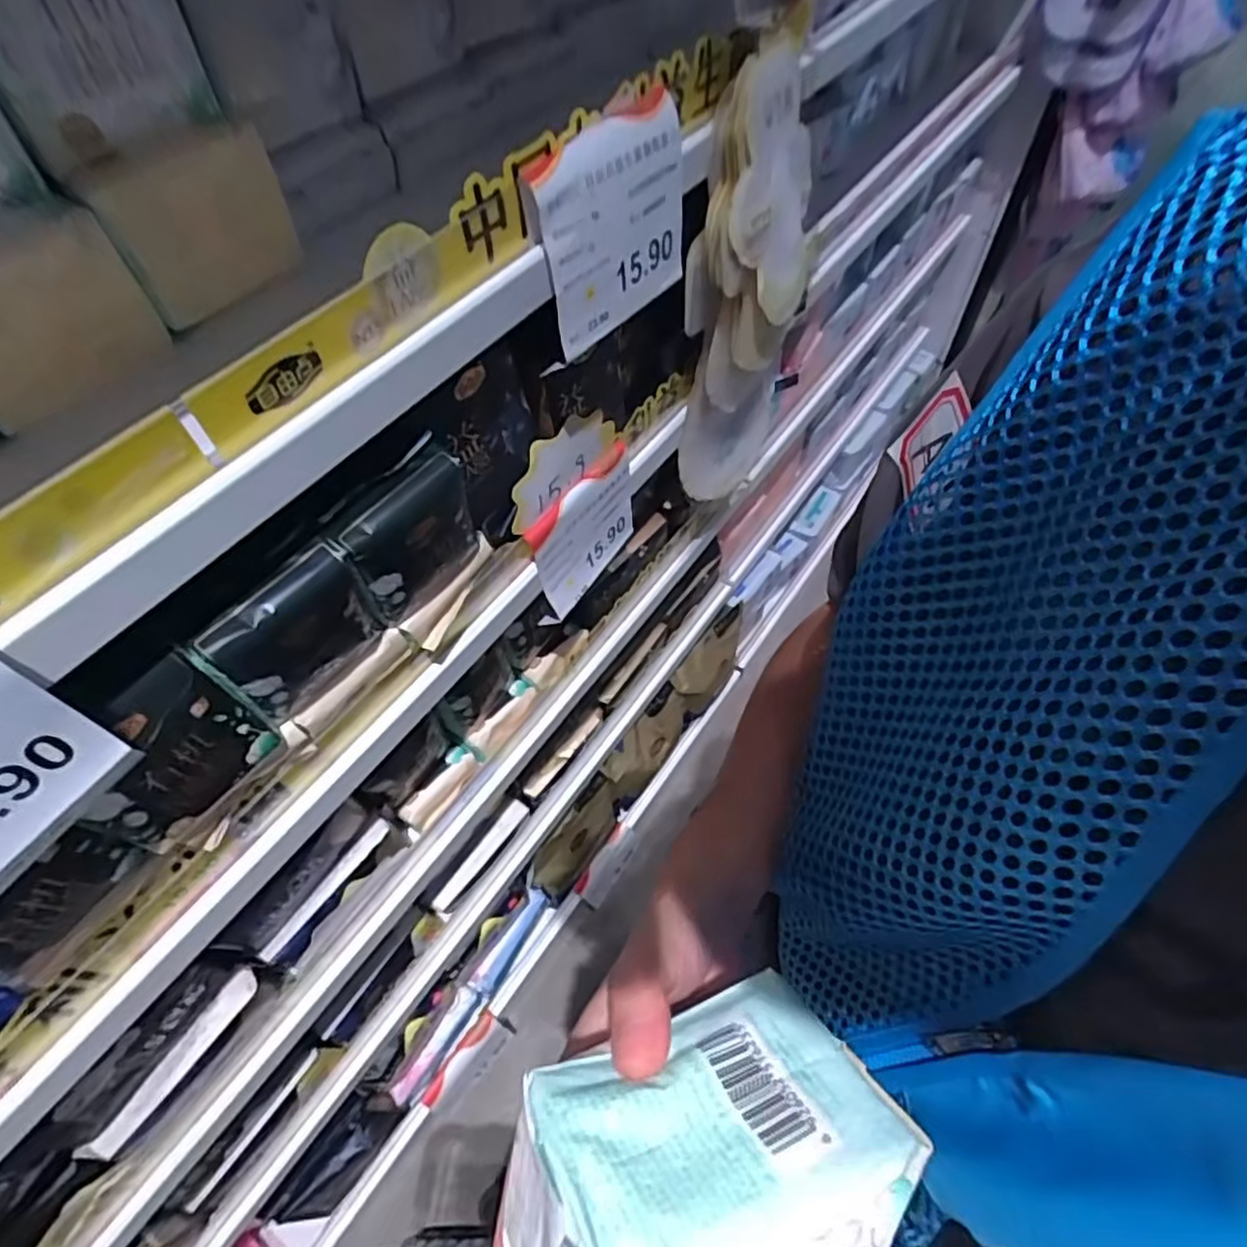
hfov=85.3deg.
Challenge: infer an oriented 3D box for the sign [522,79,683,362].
[{"bbox_3d":[-0.001,-0.266,0.449,0.023,0.114,0.139,31,63,21],"label":"sign"}]

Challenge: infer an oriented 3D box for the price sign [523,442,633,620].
[{"bbox_3d":[-0.032,-0.086,0.648,0.011,0.129,0.138,27,62,22],"label":"price sign"}]

